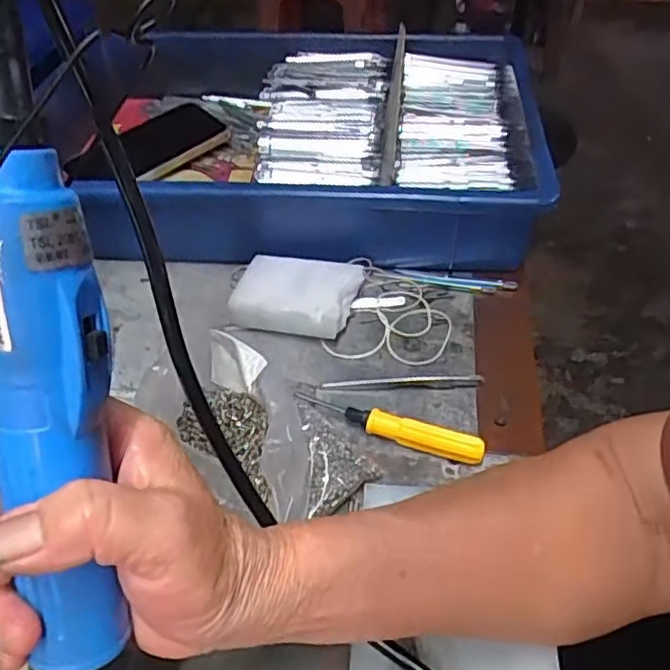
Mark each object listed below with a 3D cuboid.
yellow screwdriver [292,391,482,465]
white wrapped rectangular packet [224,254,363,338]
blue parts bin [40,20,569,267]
[{"bbox_3d":[0.032,0.052,0.383,0.113,0.015,0.015,18,47,19],"label":"yellow screwdriver"},{"bbox_3d":[-0.029,-0.028,0.469,0.086,0.031,0.061,11,45,12],"label":"white wrapped rectangular packet"},{"bbox_3d":[-0.039,-0.168,0.570,0.411,0.099,0.274,4,44,6],"label":"blue parts bin"}]

